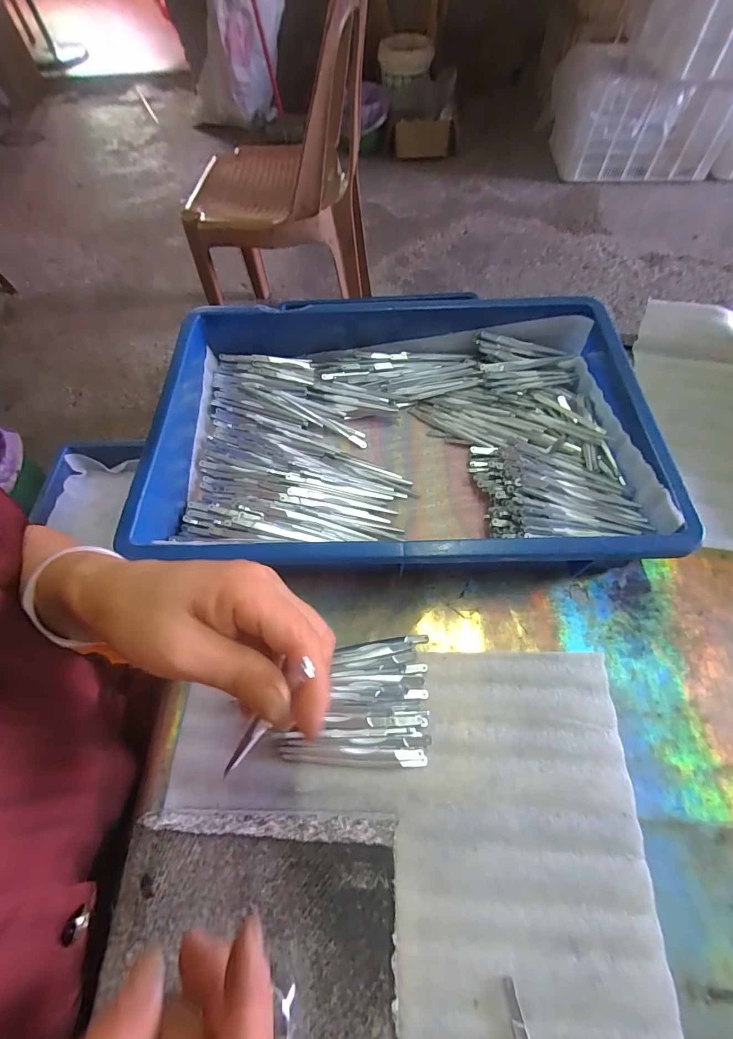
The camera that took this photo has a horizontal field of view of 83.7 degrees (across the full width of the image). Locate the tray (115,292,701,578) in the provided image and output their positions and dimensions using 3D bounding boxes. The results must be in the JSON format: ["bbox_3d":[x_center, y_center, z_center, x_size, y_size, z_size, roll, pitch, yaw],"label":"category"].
[{"bbox_3d":[0.019,-0.085,0.385,0.424,0.071,0.282,1,62,1],"label":"tray"}]

